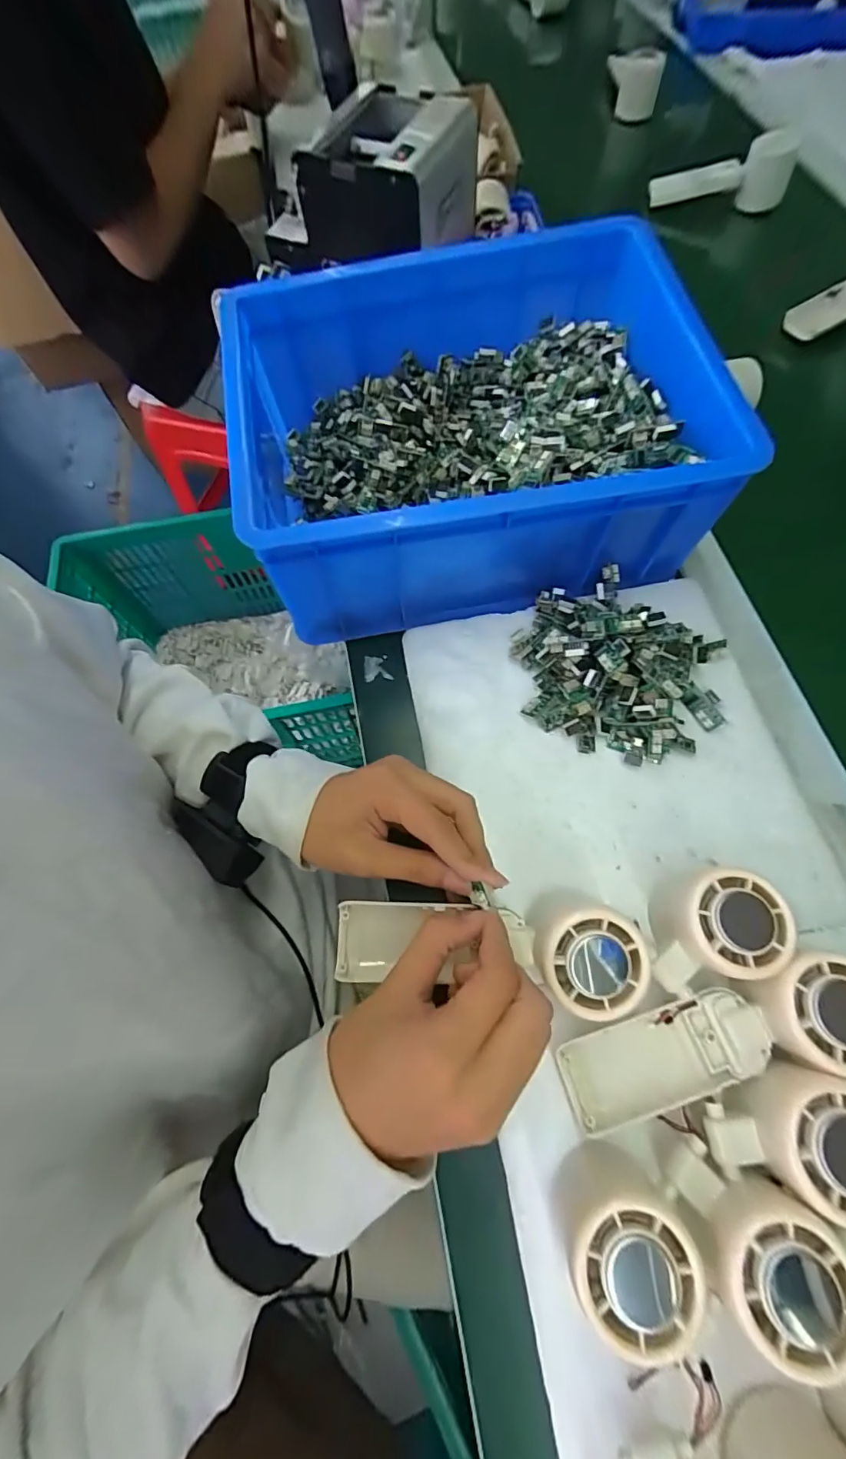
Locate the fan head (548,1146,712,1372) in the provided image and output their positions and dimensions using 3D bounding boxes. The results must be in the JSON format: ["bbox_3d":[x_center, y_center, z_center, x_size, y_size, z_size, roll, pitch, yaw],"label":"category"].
[{"bbox_3d":[0.095,0.244,0.230,0.054,0.064,0.057,-6,68,0],"label":"fan head"}]

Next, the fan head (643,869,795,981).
[{"bbox_3d":[0.166,0.112,0.277,0.060,0.056,0.052,2,68,3],"label":"fan head"}]

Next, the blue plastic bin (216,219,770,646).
[{"bbox_3d":[0.034,-0.235,0.386,0.338,0.125,0.263,-8,68,-1],"label":"blue plastic bin"}]

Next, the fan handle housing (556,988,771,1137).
[{"bbox_3d":[0.130,0.177,0.255,0.107,0.014,0.044,-18,68,-4],"label":"fan handle housing"}]

